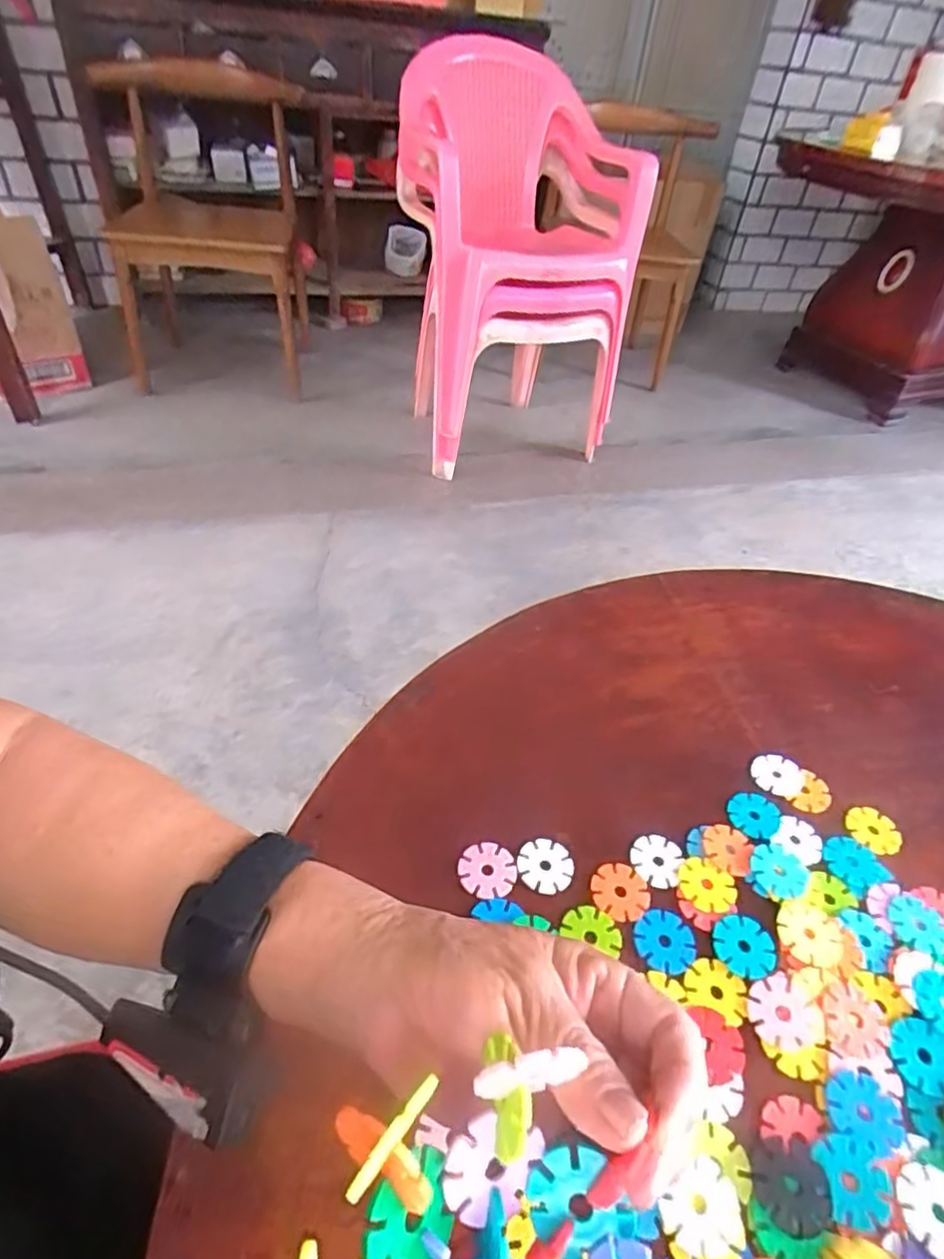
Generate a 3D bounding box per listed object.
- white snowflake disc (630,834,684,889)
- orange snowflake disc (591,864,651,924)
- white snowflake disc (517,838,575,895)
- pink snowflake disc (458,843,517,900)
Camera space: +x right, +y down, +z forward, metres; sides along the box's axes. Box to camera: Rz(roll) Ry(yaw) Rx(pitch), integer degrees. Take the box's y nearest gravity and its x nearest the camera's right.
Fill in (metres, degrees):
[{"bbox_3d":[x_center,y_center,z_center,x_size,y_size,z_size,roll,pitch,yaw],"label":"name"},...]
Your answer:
[{"bbox_3d":[0.108,0.133,0.377,0.028,0.004,0.029,19,44,13],"label":"white snowflake disc"},{"bbox_3d":[0.083,0.145,0.360,0.031,0.004,0.033,3,43,-3],"label":"orange snowflake disc"},{"bbox_3d":[0.042,0.133,0.365,0.031,0.004,0.030,3,43,-3],"label":"white snowflake disc"},{"bbox_3d":[0.009,0.135,0.362,0.029,0.006,0.031,3,43,-3],"label":"pink snowflake disc"}]

